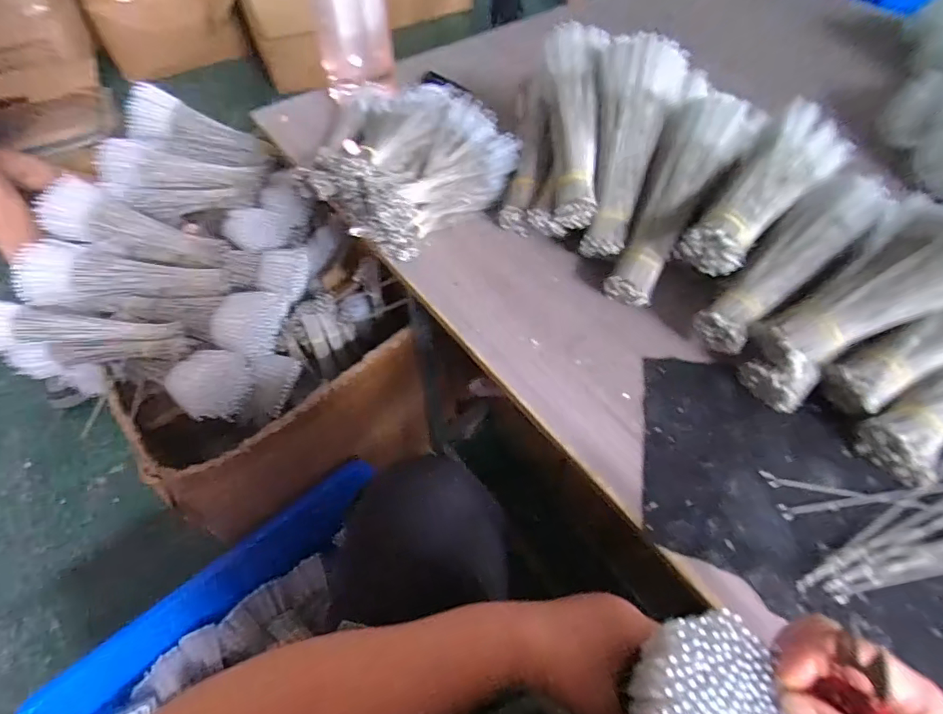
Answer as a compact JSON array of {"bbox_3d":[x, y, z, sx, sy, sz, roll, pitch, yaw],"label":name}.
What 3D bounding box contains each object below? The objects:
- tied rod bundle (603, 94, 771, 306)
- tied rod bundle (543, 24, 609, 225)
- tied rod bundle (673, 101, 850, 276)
[{"bbox_3d":[0.225,-0.174,0.558,0.088,0.050,0.248,28,88,19],"label":"tied rod bundle"},{"bbox_3d":[0.120,-0.269,0.585,0.062,0.045,0.239,1,84,1],"label":"tied rod bundle"},{"bbox_3d":[0.302,-0.171,0.516,0.083,0.062,0.245,36,62,23],"label":"tied rod bundle"}]

